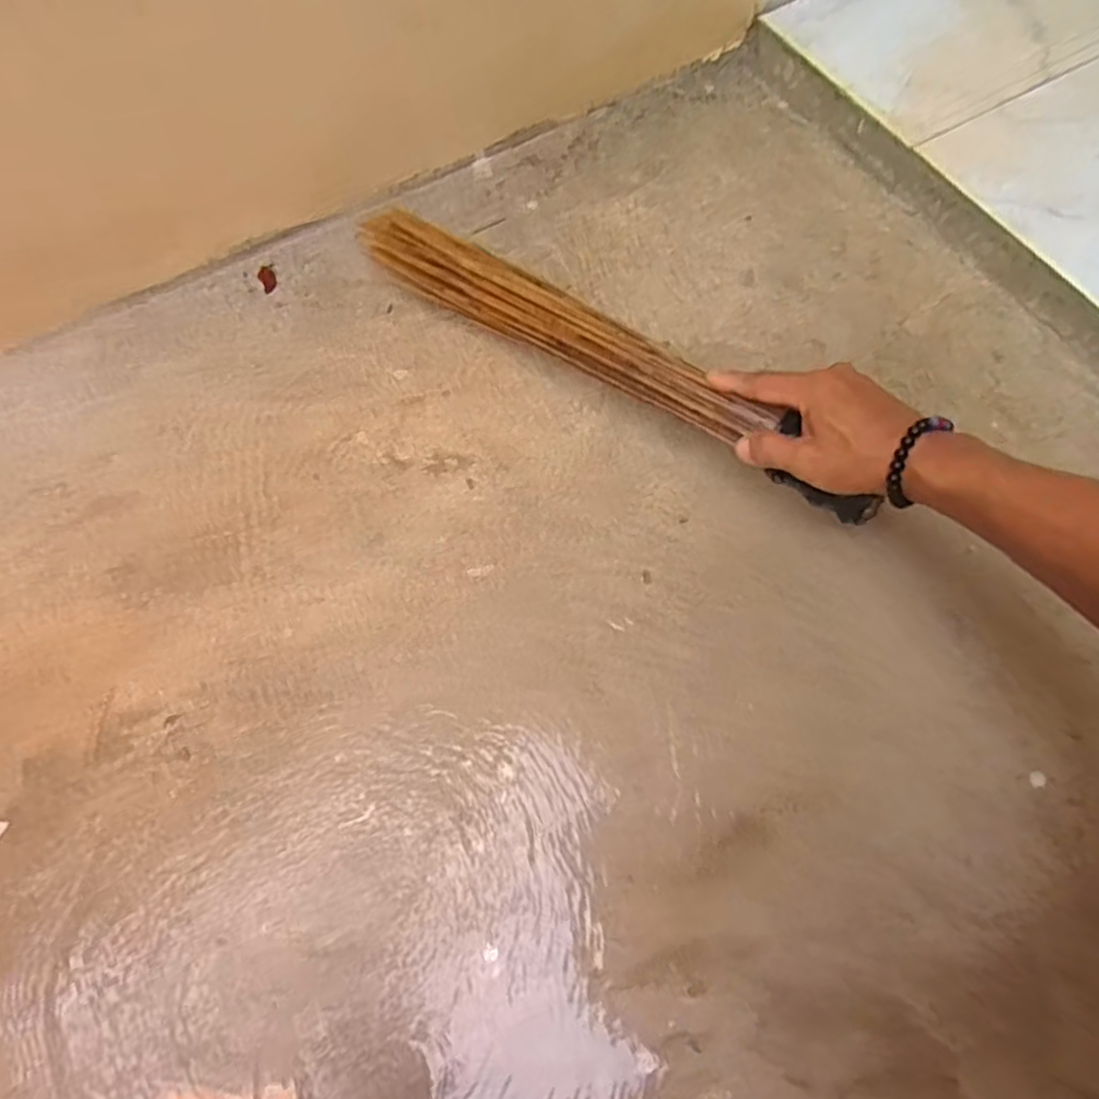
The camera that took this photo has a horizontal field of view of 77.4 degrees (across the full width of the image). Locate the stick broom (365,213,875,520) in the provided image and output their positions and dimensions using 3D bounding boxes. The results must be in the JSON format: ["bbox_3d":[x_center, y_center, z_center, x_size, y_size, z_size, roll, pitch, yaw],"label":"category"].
[{"bbox_3d":[0.034,-0.158,0.531,0.466,0.037,0.047,34,72,17],"label":"stick broom"}]

